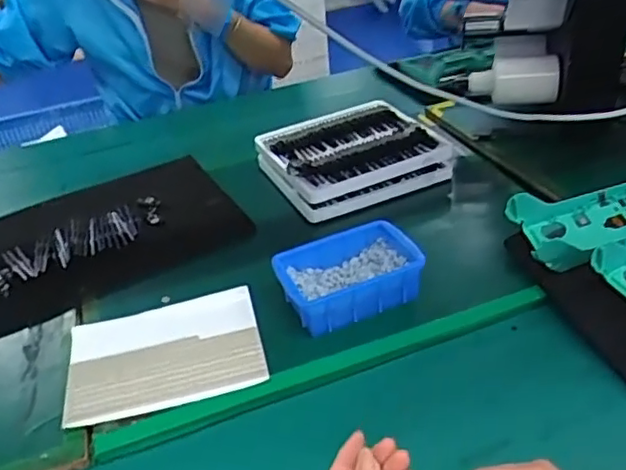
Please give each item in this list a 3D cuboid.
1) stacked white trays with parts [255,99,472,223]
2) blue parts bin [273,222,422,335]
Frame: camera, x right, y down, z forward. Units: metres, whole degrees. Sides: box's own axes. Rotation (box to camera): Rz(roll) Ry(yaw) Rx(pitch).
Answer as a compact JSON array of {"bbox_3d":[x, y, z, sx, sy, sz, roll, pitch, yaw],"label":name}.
[{"bbox_3d":[0.065,-0.117,0.929,0.256,0.070,0.195,-19,36,-19],"label":"stacked white trays with parts"},{"bbox_3d":[0.038,0.046,0.694,0.150,0.060,0.106,-20,36,-19],"label":"blue parts bin"}]

